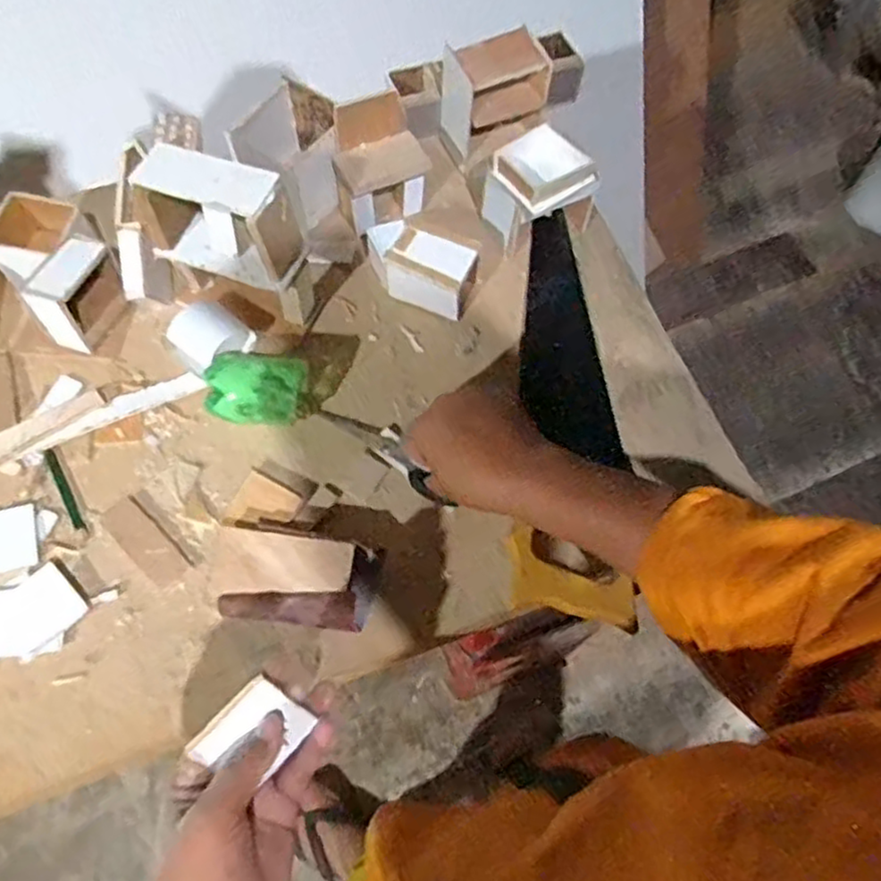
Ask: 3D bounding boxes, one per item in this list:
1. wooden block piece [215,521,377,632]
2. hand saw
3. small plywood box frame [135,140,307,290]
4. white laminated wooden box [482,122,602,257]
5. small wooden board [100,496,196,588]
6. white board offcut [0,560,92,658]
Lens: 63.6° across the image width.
[{"bbox_3d":[-0.110,0.102,0.536,0.115,0.025,0.069,6,65,2],"label":"wooden block piece"},{"bbox_3d":[0.117,-0.042,0.612,0.093,0.029,0.393,6,65,2],"label":"hand saw"},{"bbox_3d":[-0.176,-0.175,0.561,0.129,0.085,0.050,17,66,7],"label":"small plywood box frame"},{"bbox_3d":[0.088,-0.227,0.664,0.078,0.094,0.077,-34,70,-15],"label":"white laminated wooden box"},{"bbox_3d":[-0.231,0.078,0.557,0.030,0.004,0.084,-42,72,-18],"label":"small wooden board"},{"bbox_3d":[-0.304,0.128,0.529,0.069,0.005,0.055,-36,71,-16],"label":"white board offcut"}]

